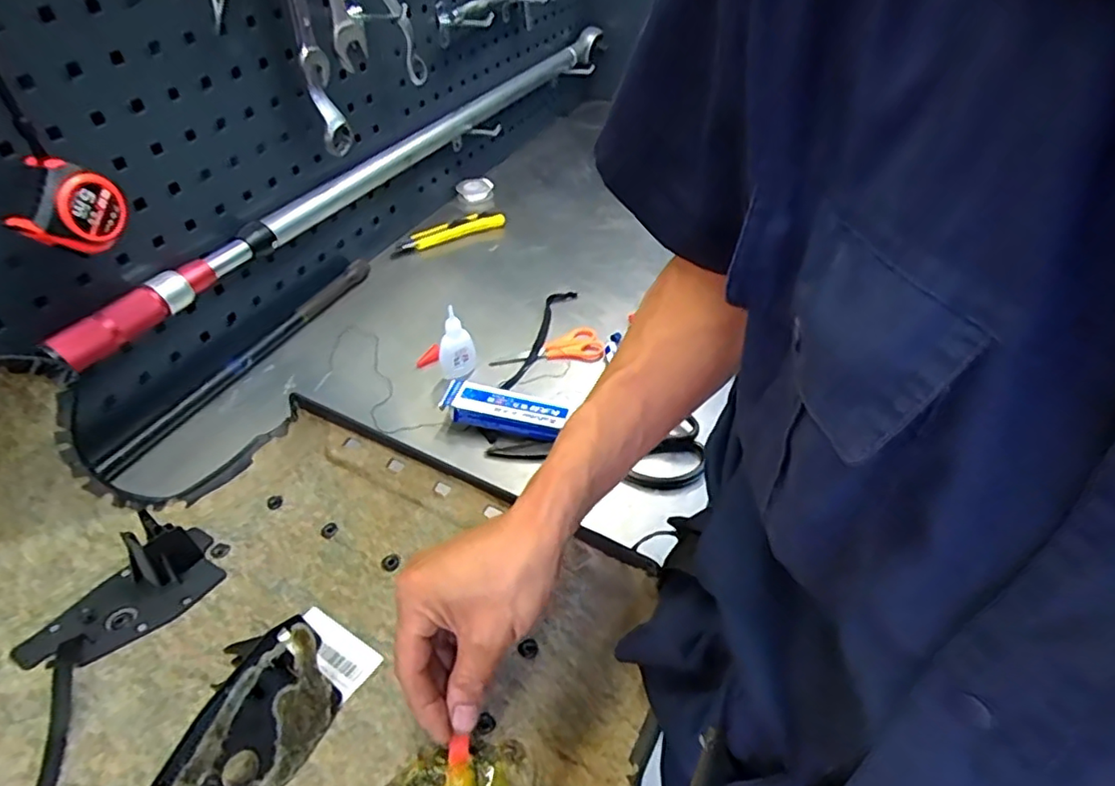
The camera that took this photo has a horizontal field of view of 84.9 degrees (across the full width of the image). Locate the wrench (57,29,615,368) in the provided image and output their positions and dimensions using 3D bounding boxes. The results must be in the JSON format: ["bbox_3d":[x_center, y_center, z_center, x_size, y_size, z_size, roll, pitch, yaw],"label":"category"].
[{"bbox_3d":[-0.181,-0.378,0.905,0.059,0.052,1.163,17,45,19],"label":"wrench"}]

